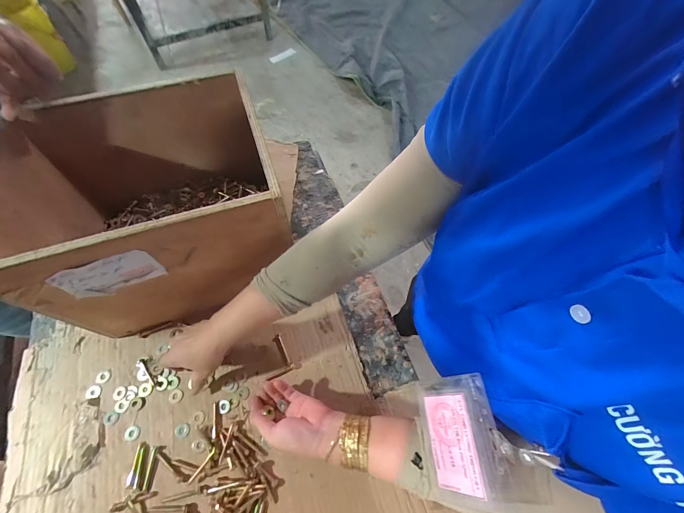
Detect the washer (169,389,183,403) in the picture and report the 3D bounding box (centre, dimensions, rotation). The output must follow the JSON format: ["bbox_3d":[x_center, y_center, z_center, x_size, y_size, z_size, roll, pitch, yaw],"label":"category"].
[{"bbox_3d":[-0.250,0.209,0.448,0.020,0.004,0.018,-1,62,-1],"label":"washer"}]

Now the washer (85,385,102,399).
[{"bbox_3d":[-0.372,0.202,0.446,0.020,0.004,0.018,8,62,4],"label":"washer"}]

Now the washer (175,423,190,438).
[{"bbox_3d":[-0.231,0.251,0.431,0.021,0.004,0.018,0,62,-1],"label":"washer"}]

